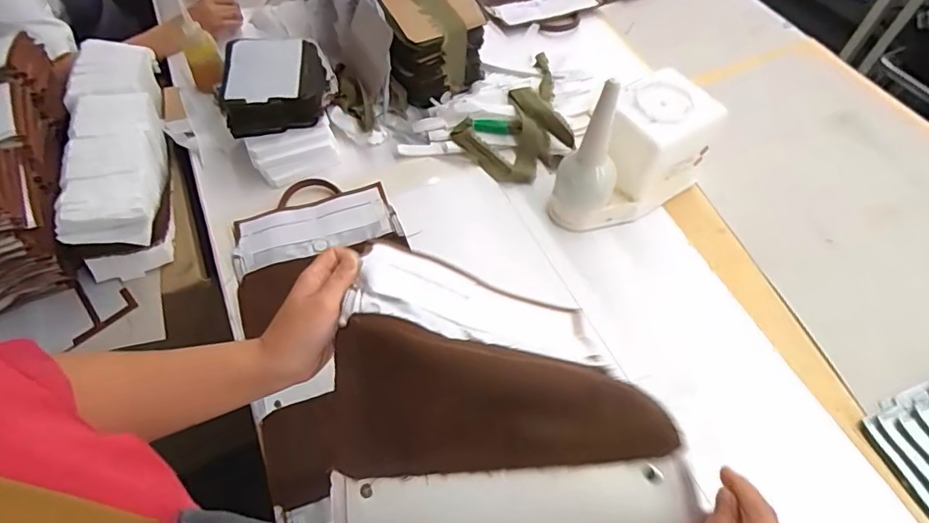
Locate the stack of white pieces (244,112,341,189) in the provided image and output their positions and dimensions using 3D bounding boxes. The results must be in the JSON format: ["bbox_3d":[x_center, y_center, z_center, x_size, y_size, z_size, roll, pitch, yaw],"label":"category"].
[{"bbox_3d":[-0.277,-0.176,0.844,0.136,0.073,0.069,-18,58,-13],"label":"stack of white pieces"}]

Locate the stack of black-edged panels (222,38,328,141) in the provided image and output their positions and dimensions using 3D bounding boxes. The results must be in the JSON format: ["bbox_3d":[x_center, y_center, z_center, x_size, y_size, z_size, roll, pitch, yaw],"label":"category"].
[{"bbox_3d":[-0.305,-0.287,0.831,0.156,0.077,0.149,-6,56,-5],"label":"stack of black-edged panels"}]

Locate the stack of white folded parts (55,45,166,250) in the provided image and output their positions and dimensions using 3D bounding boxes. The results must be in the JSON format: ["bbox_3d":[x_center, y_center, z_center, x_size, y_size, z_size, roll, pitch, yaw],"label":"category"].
[{"bbox_3d":[-0.531,-0.206,0.789,0.117,0.073,0.450,-16,57,-11],"label":"stack of white folded parts"}]

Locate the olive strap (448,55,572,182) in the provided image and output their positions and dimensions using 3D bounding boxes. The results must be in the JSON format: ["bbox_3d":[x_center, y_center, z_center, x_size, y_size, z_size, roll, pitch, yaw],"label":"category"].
[{"bbox_3d":[0.119,-0.249,0.906,0.167,0.054,0.251,37,63,21],"label":"olive strap"}]

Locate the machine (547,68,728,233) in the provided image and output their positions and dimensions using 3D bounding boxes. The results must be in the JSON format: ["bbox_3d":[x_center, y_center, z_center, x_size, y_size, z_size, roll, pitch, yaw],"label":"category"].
[{"bbox_3d":[0.249,-0.162,0.770,0.233,0.192,0.123,-31,62,-20],"label":"machine"}]

